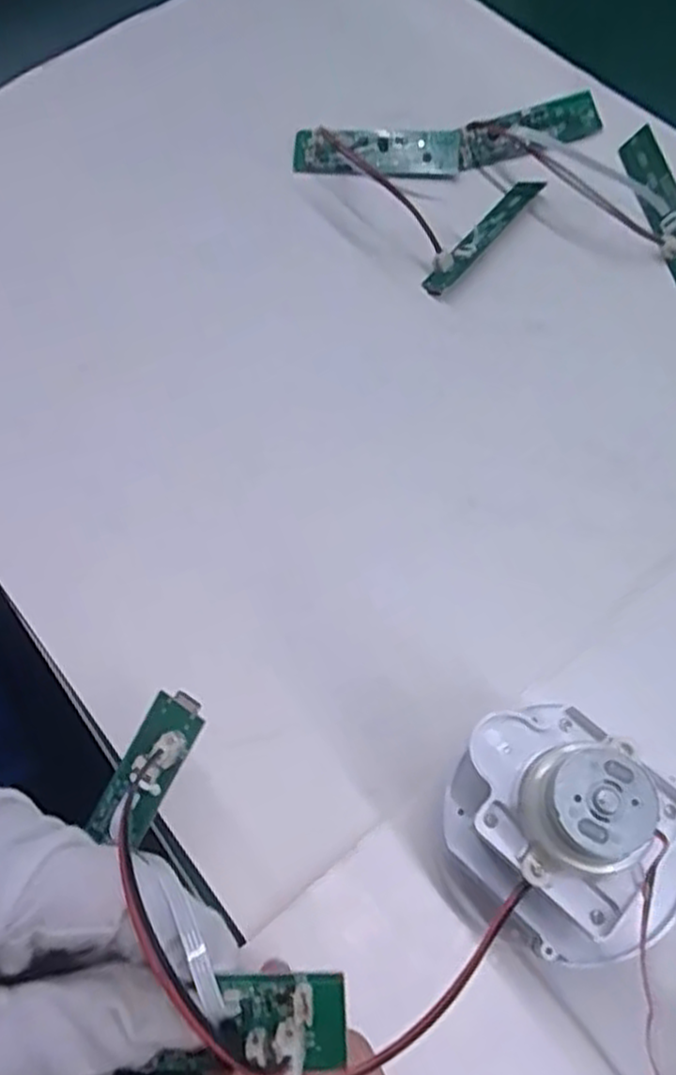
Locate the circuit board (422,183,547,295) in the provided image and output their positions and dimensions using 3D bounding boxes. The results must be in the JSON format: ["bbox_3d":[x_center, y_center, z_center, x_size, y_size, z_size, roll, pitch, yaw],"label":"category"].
[{"bbox_3d":[0.069,-0.146,0.351,0.013,0.006,0.085,35,72,16],"label":"circuit board"}]

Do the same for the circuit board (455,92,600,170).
[{"bbox_3d":[0.096,-0.205,0.372,0.077,0.004,0.022,-19,100,-9],"label":"circuit board"}]

